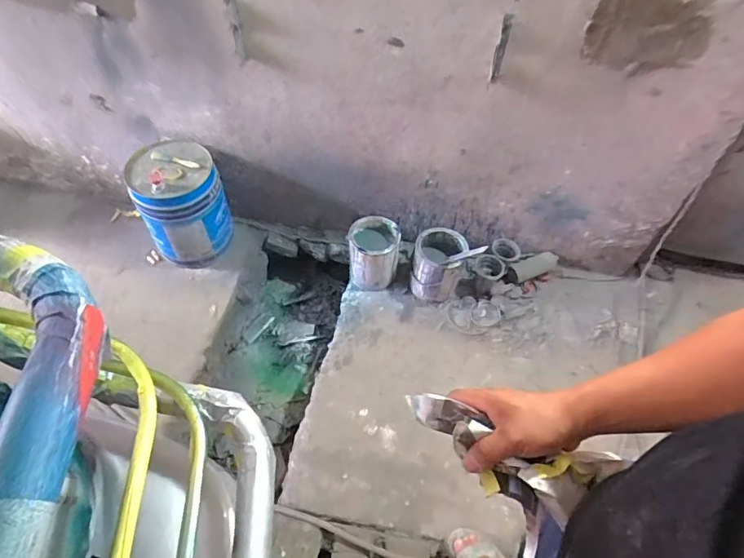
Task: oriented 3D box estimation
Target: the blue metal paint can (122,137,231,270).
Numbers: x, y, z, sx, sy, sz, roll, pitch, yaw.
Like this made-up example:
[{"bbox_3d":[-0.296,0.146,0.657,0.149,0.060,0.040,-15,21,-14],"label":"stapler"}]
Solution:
[{"bbox_3d":[-0.655,-0.252,1.627,0.282,0.375,0.241,-21,57,-19],"label":"blue metal paint can"}]

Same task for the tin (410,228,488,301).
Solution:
[{"bbox_3d":[0.251,-0.048,1.607,0.201,0.247,0.194,2,52,-3],"label":"tin"}]

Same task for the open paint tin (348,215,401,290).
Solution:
[{"bbox_3d":[0.003,-0.095,1.659,0.178,0.195,0.188,6,52,0],"label":"open paint tin"}]

